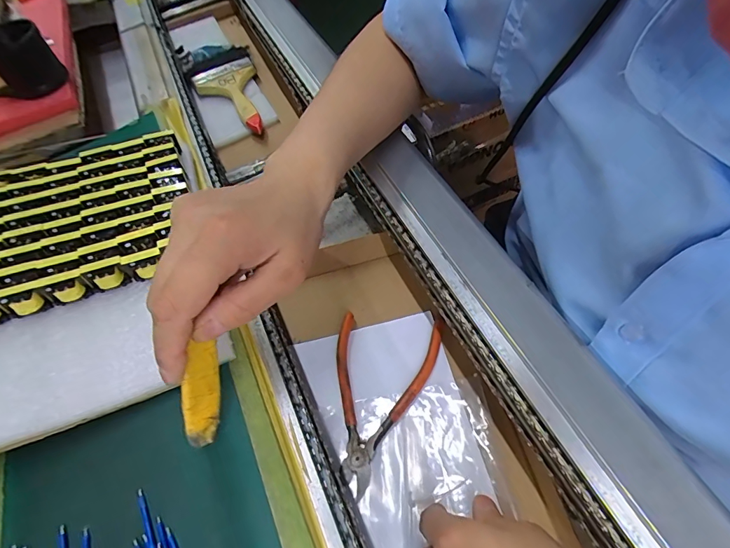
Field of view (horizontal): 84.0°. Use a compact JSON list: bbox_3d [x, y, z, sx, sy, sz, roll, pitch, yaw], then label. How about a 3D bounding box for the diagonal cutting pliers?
[{"bbox_3d":[0.011,0.101,0.340,0.089,0.013,0.146,7,59,12],"label":"diagonal cutting pliers"}]

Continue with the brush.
[{"bbox_3d":[-0.189,-0.261,0.585,0.092,0.028,0.207,-26,58,-9],"label":"brush"}]

